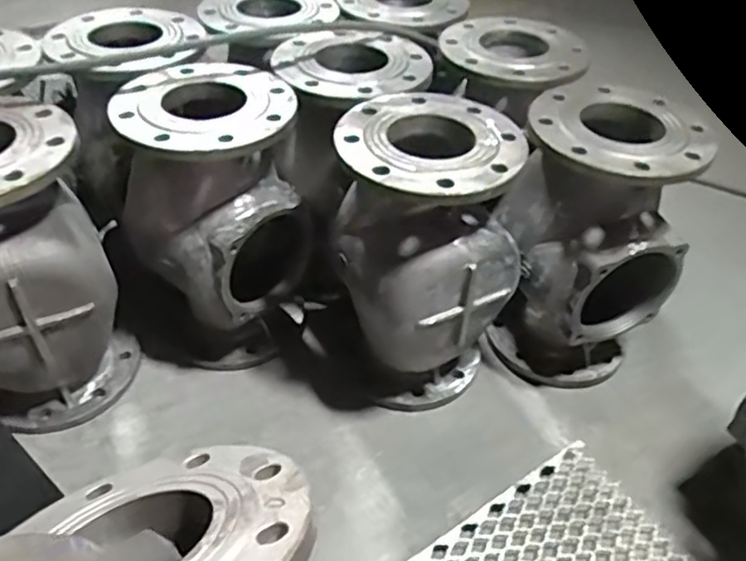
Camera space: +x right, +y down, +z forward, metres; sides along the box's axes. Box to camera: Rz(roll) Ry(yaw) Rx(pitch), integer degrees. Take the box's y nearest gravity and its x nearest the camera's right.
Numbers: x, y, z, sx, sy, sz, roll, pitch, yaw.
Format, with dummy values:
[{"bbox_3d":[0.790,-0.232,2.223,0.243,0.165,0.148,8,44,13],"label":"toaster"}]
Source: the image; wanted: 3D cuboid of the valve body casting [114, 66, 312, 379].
[{"bbox_3d":[-0.211,-0.069,0.873,0.228,0.364,0.215,-14,46,-17],"label":"valve body casting"}]

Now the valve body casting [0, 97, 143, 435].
[{"bbox_3d":[-0.427,-0.008,0.788,0.200,0.358,0.207,-18,47,-21],"label":"valve body casting"}]

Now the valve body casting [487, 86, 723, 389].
[{"bbox_3d":[0.285,-0.049,0.876,0.203,0.362,0.194,-10,45,-14],"label":"valve body casting"}]

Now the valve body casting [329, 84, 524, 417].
[{"bbox_3d":[0.060,-0.023,0.839,0.213,0.363,0.230,-3,44,-6],"label":"valve body casting"}]

